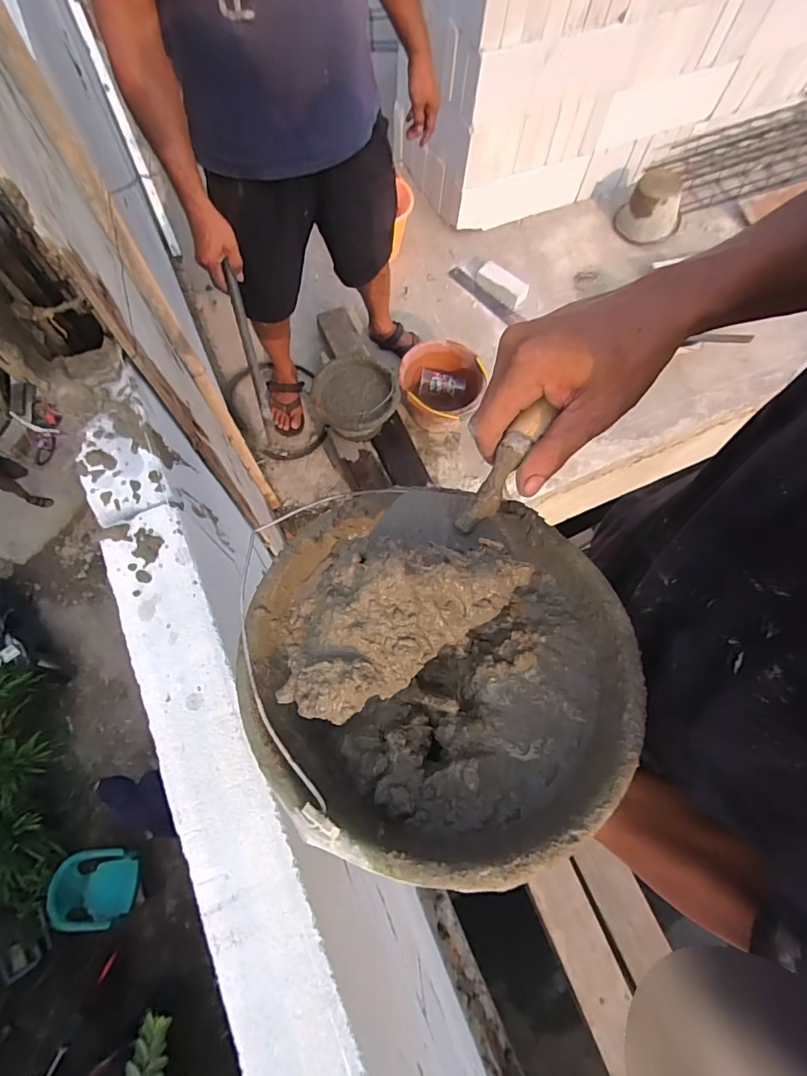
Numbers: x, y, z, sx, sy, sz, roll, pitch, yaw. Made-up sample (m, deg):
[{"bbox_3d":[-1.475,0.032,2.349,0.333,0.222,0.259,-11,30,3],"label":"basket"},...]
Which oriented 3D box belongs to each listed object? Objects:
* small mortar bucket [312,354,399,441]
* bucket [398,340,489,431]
[{"bbox_3d":[-0.148,-0.422,1.518,0.251,0.144,0.253,1,69,-3],"label":"small mortar bucket"},{"bbox_3d":[0.126,-0.496,1.650,0.259,0.201,0.288,21,70,5],"label":"bucket"}]

